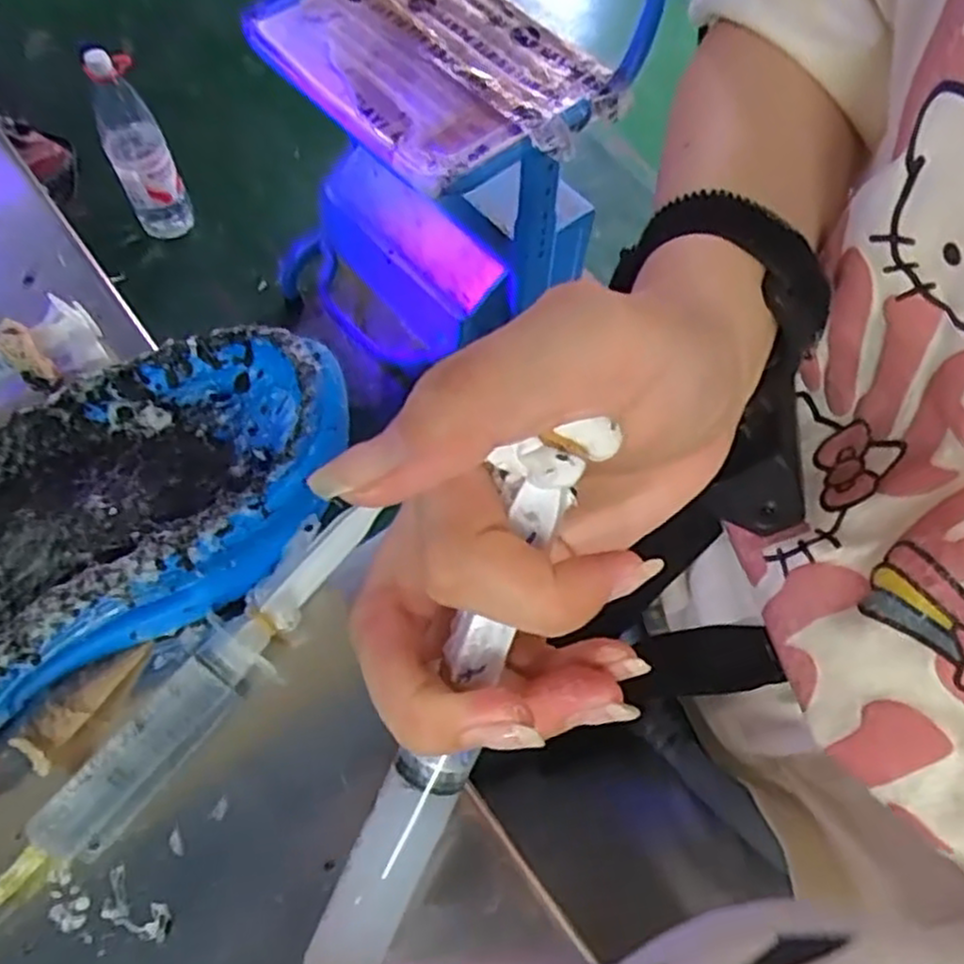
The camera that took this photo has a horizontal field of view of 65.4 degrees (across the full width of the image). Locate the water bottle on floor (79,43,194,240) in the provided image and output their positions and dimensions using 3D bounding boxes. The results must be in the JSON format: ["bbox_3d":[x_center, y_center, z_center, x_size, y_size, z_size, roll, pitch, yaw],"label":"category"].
[{"bbox_3d":[-0.567,-0.545,1.247,0.096,0.344,0.082,-26,67,-14],"label":"water bottle on floor"}]

